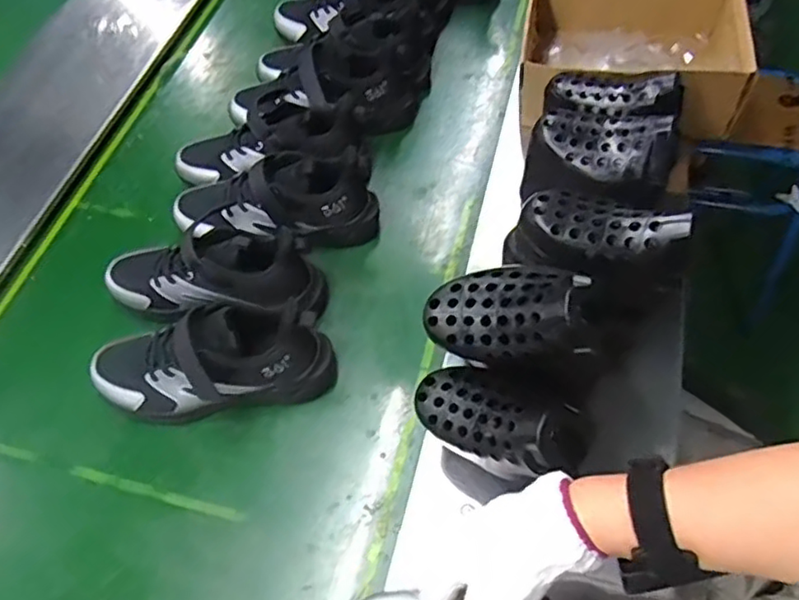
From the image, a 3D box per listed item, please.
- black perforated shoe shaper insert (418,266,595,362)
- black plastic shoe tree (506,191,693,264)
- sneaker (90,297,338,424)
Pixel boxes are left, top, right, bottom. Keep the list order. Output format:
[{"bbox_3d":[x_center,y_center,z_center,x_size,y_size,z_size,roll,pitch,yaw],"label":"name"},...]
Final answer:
[{"bbox_3d":[0.088,0.005,0.497,0.136,0.071,0.079,6,58,10],"label":"black perforated shoe shaper insert"},{"bbox_3d":[0.185,-0.069,0.611,0.183,0.083,0.077,1,56,30],"label":"black plastic shoe tree"},{"bbox_3d":[-0.199,0.070,0.651,0.246,0.113,0.087,-4,58,2],"label":"sneaker"}]

